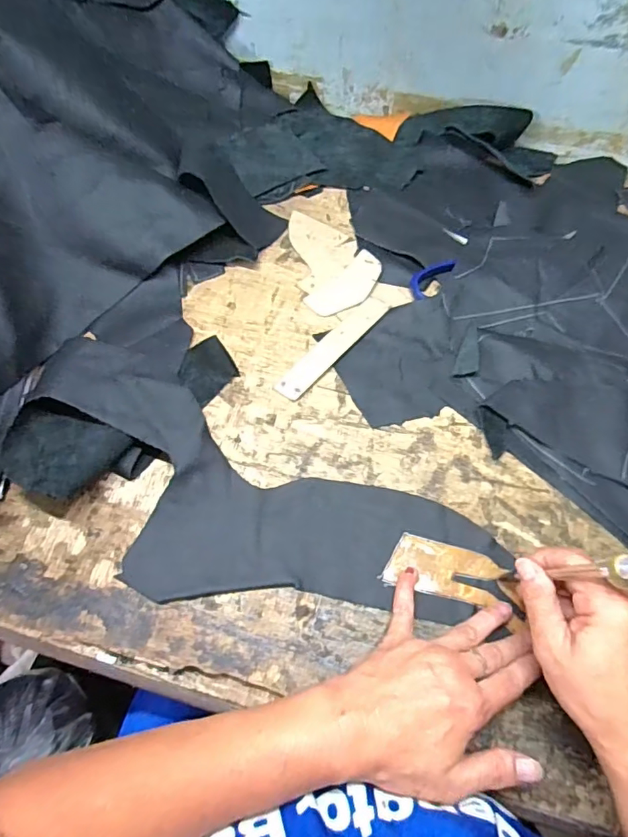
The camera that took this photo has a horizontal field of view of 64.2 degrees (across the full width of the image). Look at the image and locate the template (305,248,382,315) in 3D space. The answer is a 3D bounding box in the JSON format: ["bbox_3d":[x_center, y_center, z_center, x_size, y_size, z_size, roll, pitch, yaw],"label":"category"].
[{"bbox_3d":[0.033,-0.127,0.483,0.081,0.009,0.040,-38,71,-16],"label":"template"}]

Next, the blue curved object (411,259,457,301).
[{"bbox_3d":[0.113,-0.137,0.481,0.022,0.010,0.054,40,71,16],"label":"blue curved object"}]

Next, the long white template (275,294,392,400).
[{"bbox_3d":[0.018,-0.067,0.457,0.028,0.004,0.132,39,73,20],"label":"long white template"}]

